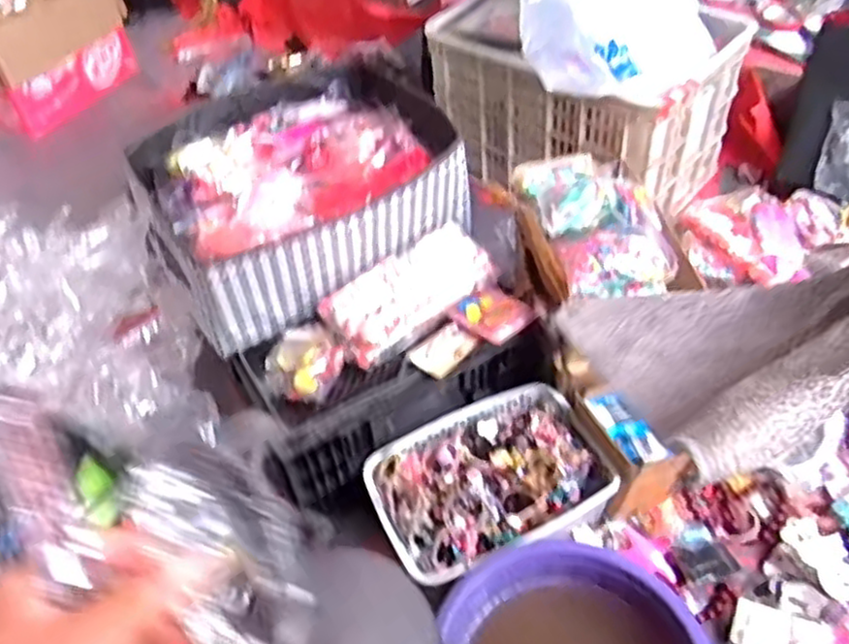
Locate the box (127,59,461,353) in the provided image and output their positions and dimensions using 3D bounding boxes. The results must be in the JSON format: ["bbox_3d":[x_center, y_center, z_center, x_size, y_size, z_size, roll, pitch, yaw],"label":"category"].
[{"bbox_3d":[-0.184,-0.197,1.051,0.405,0.144,0.371,-27,50,-19],"label":"box"}]

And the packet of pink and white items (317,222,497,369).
[{"bbox_3d":[-0.021,-0.040,0.974,0.242,0.061,0.101,-32,52,-23],"label":"packet of pink and white items"}]

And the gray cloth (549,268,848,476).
[{"bbox_3d":[0.201,0.004,0.406,0.197,0.080,0.151,-14,47,-8],"label":"gray cloth"}]

